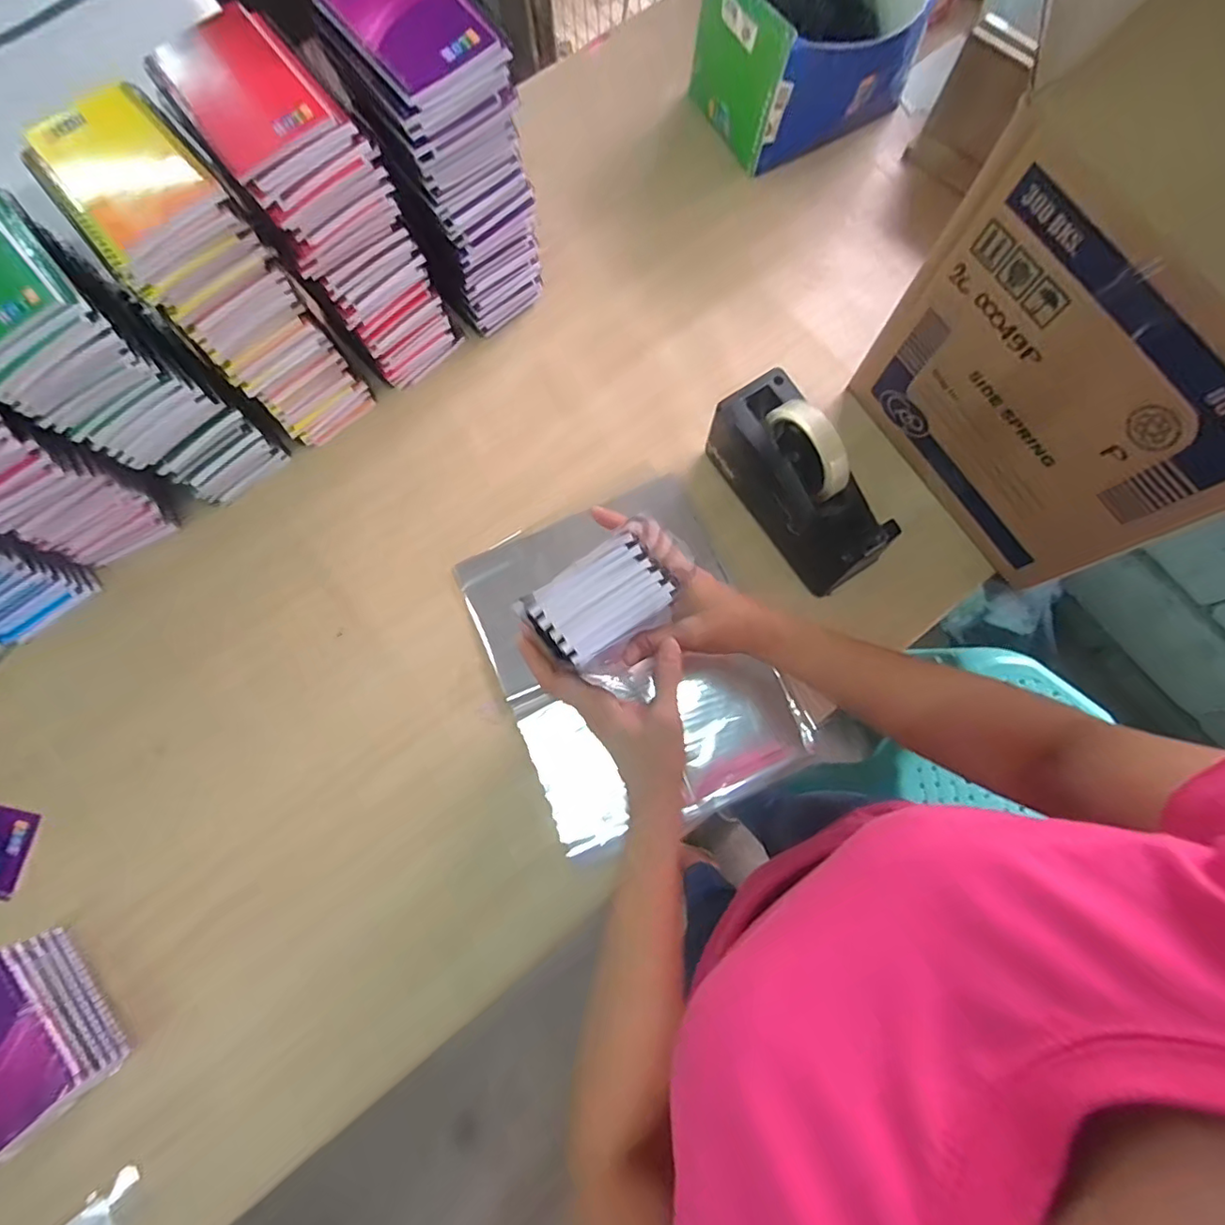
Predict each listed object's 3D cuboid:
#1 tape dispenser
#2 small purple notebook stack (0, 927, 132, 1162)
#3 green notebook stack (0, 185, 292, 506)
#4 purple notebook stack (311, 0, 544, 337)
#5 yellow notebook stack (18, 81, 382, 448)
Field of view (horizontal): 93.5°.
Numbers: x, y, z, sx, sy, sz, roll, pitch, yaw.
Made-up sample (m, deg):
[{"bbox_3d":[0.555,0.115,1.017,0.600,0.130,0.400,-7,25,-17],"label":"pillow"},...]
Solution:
[{"bbox_3d":[0.178,-0.122,0.546,0.072,0.130,0.195,-33,80,-6],"label":"tape dispenser"},{"bbox_3d":[-0.491,0.357,0.487,0.089,0.061,0.133,-41,81,-7],"label":"small purple notebook stack"},{"bbox_3d":[-0.420,-0.200,0.499,0.103,0.246,0.122,-40,81,-7],"label":"green notebook stack"},{"bbox_3d":[-0.150,-0.410,0.535,0.103,0.244,0.133,-35,80,-6],"label":"purple notebook stack"},{"bbox_3d":[-0.338,-0.283,0.504,0.094,0.271,0.128,-40,81,-7],"label":"yellow notebook stack"}]

